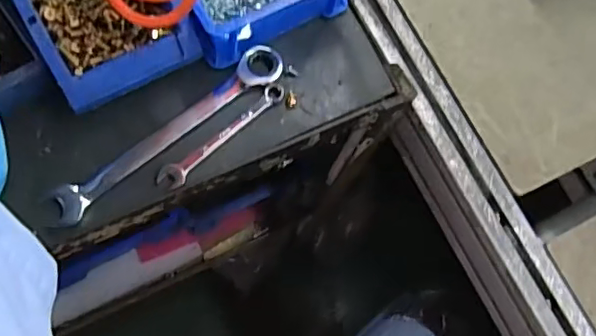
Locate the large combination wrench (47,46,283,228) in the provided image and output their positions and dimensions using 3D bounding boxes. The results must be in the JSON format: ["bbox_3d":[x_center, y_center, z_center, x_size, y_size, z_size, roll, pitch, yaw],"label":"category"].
[{"bbox_3d":[-0.104,-0.032,0.475,0.221,0.019,0.032,-37,79,-17],"label":"large combination wrench"}]

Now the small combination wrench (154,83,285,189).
[{"bbox_3d":[-0.061,-0.027,0.483,0.128,0.007,0.020,-41,80,-17],"label":"small combination wrench"}]

